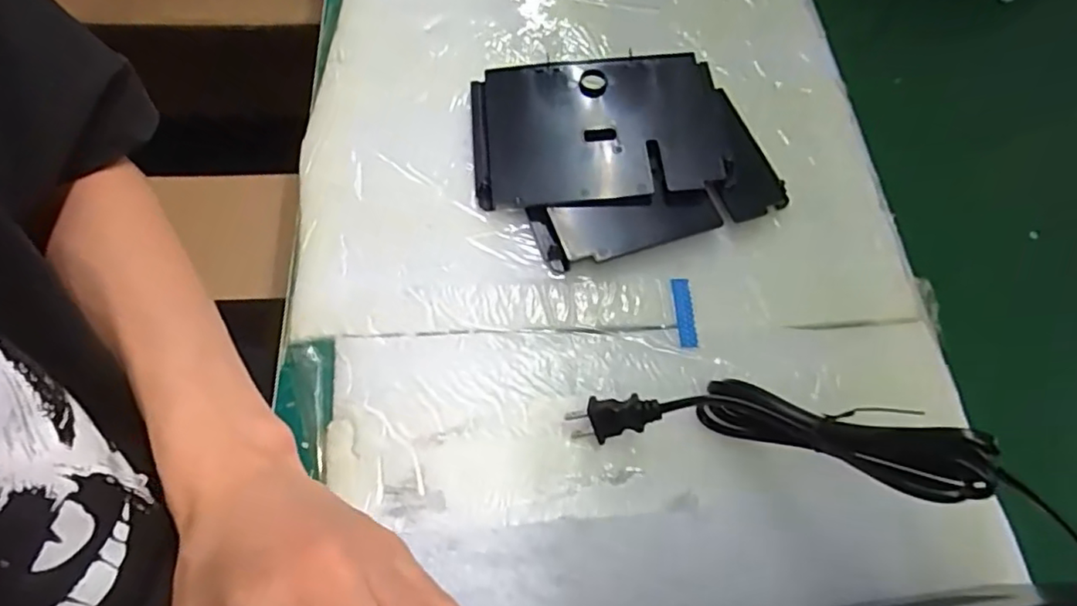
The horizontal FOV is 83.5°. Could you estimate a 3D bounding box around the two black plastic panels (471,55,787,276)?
[{"bbox_3d":[0.061,-0.110,0.441,0.206,0.027,0.164,-5,68,-10],"label":"two black plastic panels"}]

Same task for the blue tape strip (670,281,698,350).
[{"bbox_3d":[0.097,0.006,0.398,0.011,0.004,0.049,0,67,-7],"label":"blue tape strip"}]

